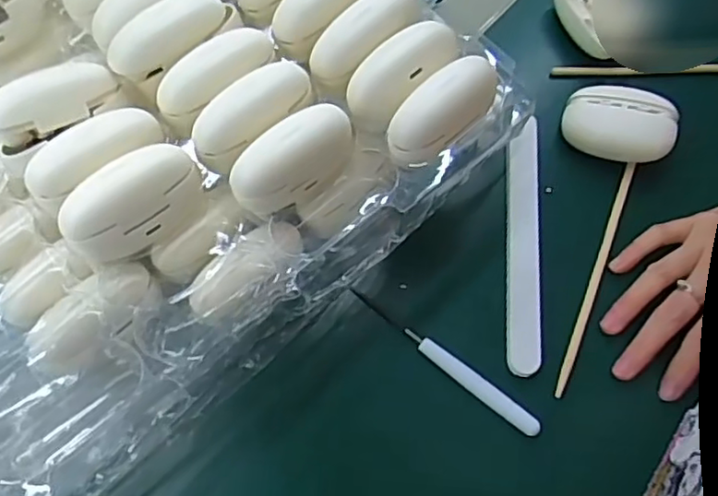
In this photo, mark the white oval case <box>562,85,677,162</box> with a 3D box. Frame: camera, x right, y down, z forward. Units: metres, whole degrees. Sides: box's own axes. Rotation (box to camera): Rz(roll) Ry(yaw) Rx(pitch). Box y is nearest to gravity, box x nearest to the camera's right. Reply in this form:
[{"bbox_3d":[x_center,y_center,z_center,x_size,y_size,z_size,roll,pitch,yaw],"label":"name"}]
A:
[{"bbox_3d":[0.169,-0.080,0.416,0.068,0.033,0.042,27,72,9],"label":"white oval case"}]

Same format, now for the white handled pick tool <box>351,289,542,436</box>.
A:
[{"bbox_3d":[0.051,0.064,0.373,0.129,0.005,0.012,38,74,13],"label":"white handled pick tool"}]

